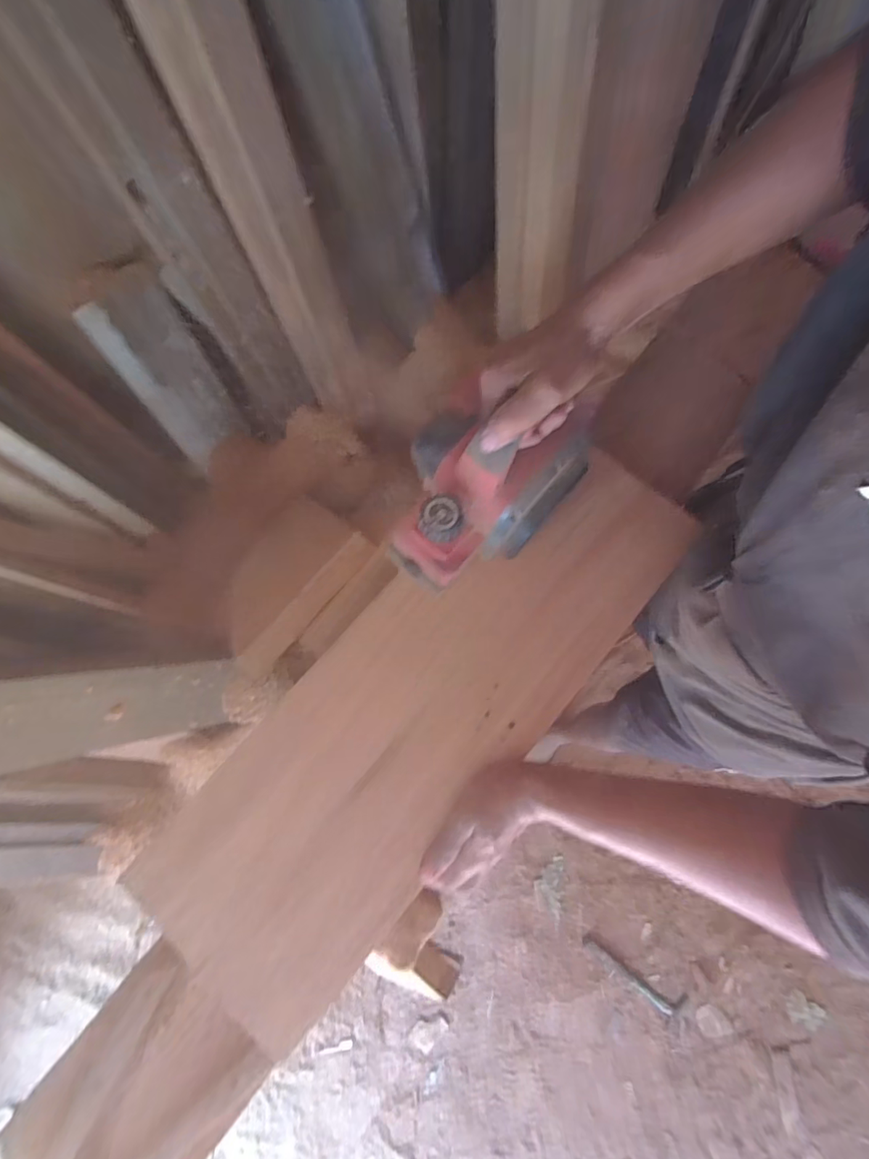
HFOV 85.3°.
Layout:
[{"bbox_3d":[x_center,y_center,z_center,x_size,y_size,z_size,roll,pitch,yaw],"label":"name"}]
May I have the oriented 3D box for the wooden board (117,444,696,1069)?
[{"bbox_3d":[0.006,0.116,0.475,0.638,0.022,0.226,-42,78,-9],"label":"wooden board"}]

